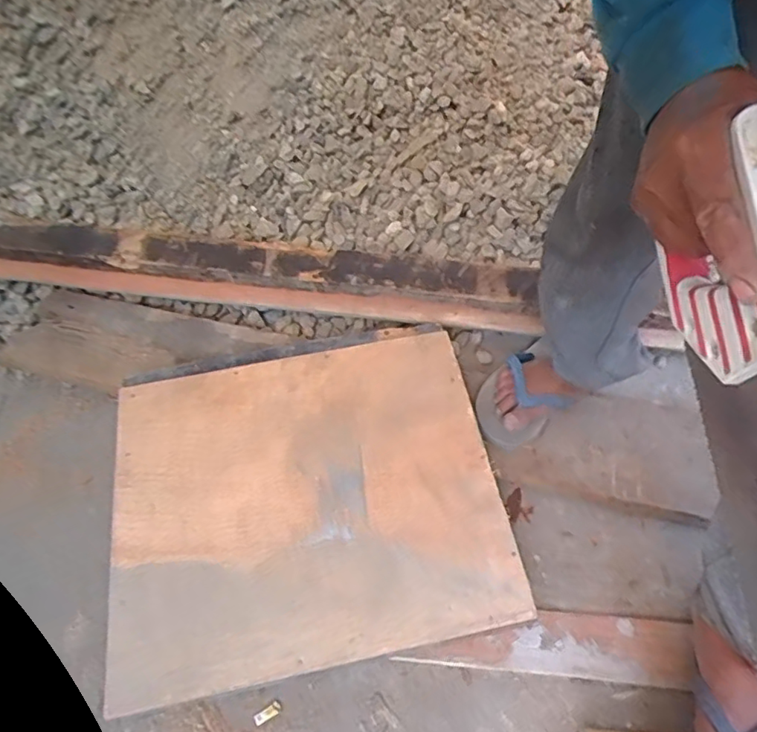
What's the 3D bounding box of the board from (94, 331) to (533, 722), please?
[{"bbox_3d":[-0.090,0.157,0.724,0.466,0.014,0.397,-10,60,-5],"label":"board"}]

